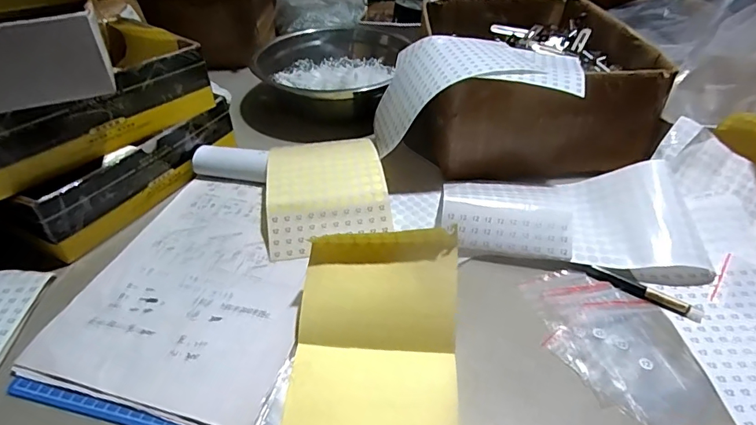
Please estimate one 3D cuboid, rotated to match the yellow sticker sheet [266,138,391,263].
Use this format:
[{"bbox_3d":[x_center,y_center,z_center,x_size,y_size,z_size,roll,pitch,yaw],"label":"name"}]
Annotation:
[{"bbox_3d":[-0.056,-0.031,0.507,0.123,0.033,0.172,-6,40,-5],"label":"yellow sticker sheet"}]

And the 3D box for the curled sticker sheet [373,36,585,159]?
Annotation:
[{"bbox_3d":[0.111,-0.144,0.555,0.233,0.096,0.153,1,40,4],"label":"curled sticker sheet"}]

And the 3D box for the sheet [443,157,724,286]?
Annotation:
[{"bbox_3d":[0.191,0.001,0.468,0.245,0.036,0.125,1,40,3],"label":"sheet"}]

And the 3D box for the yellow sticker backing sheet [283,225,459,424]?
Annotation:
[{"bbox_3d":[-0.003,0.112,0.327,0.123,0.059,0.209,3,41,3],"label":"yellow sticker backing sheet"}]

